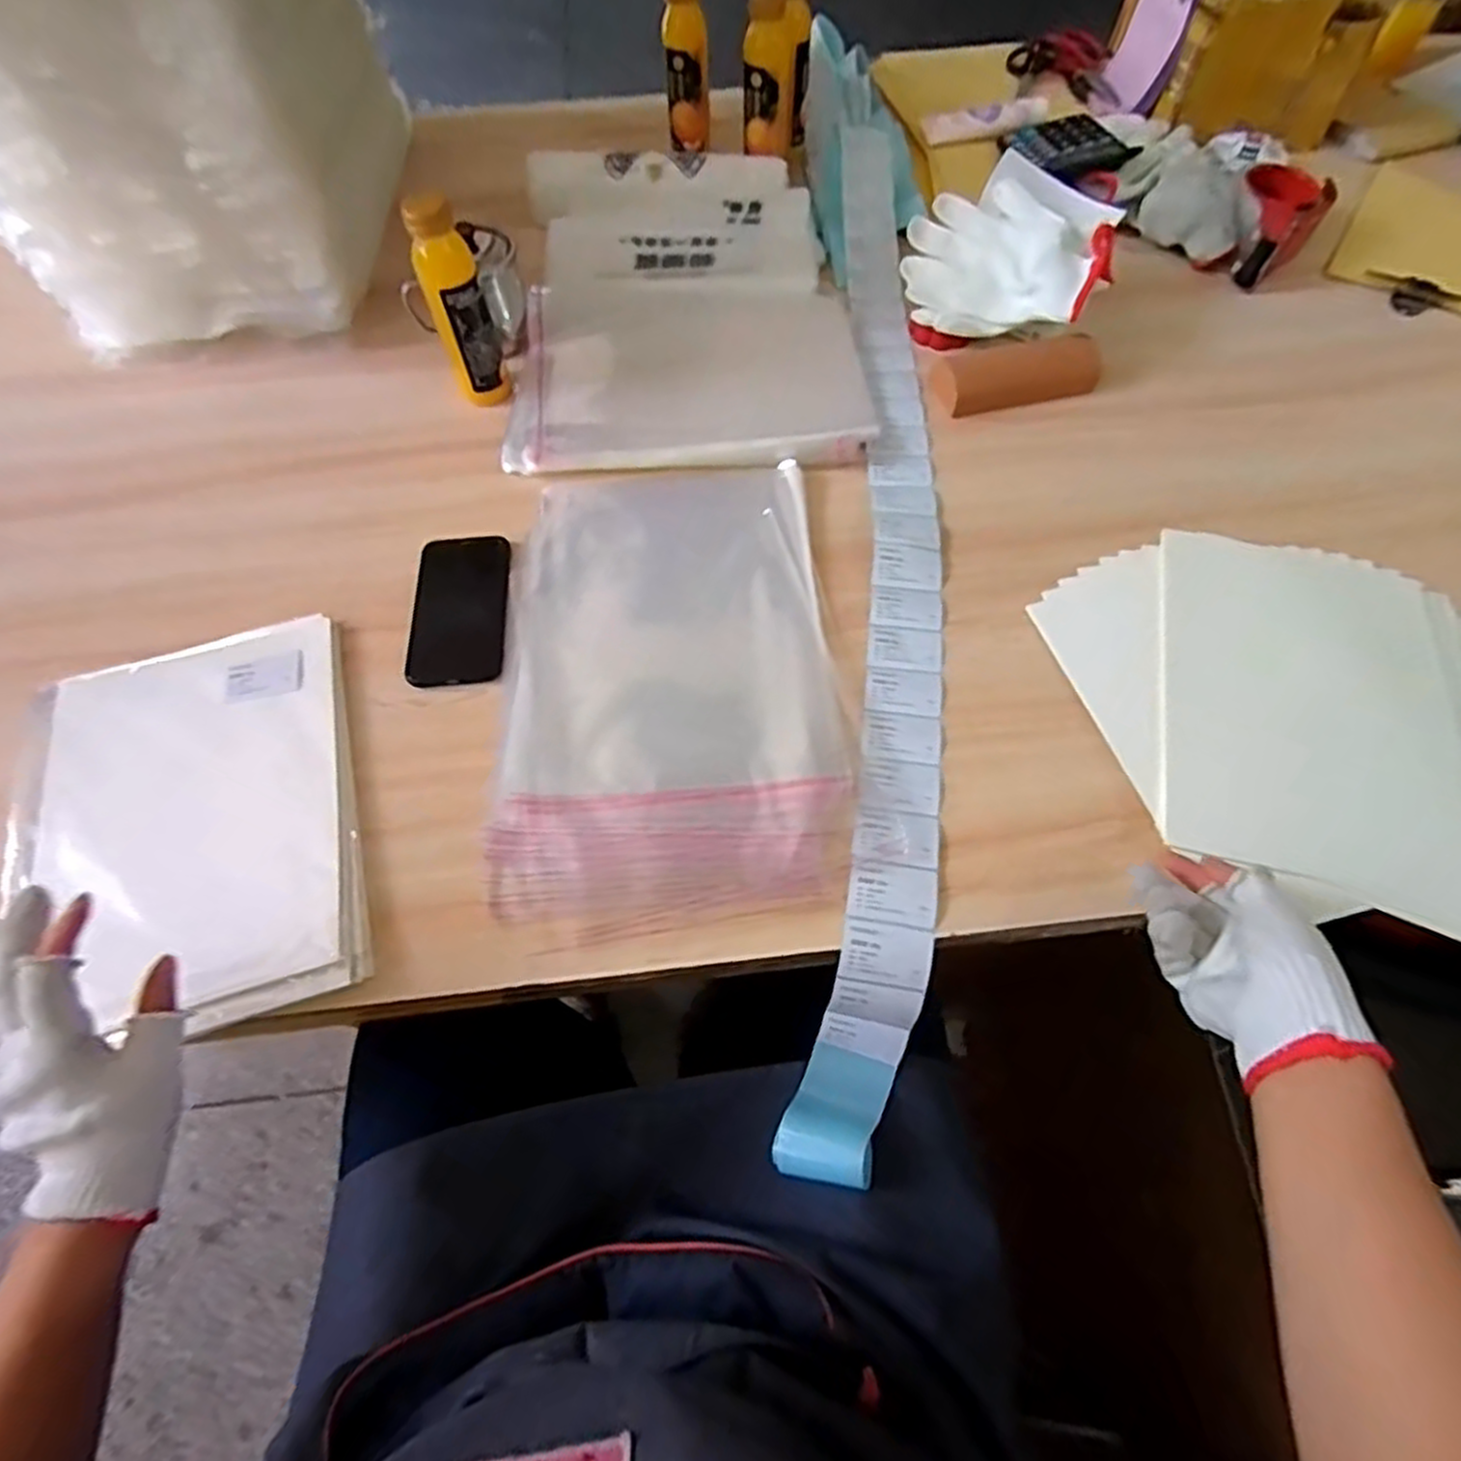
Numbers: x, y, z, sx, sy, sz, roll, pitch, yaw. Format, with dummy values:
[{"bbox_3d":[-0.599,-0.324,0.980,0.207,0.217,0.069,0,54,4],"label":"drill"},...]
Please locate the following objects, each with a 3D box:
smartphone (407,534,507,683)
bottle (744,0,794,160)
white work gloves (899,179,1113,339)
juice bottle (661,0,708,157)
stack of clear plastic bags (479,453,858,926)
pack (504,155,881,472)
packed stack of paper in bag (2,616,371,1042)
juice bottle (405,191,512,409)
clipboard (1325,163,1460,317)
[{"bbox_3d":[-0.229,-0.104,0.636,0.075,0.012,0.148,-4,62,-1],"label":"smartphone"},{"bbox_3d":[0.042,-0.750,0.859,0.054,0.126,0.046,4,62,3],"label":"bottle"},{"bbox_3d":[0.271,-0.466,0.759,0.193,0.090,0.112,16,63,9],"label":"white work gloves"},{"bbox_3d":[-0.052,-0.781,0.887,0.048,0.160,0.054,0,62,1],"label":"juice bottle"},{"bbox_3d":[-0.045,-0.048,0.594,0.253,0.026,0.395,-3,62,-1],"label":"stack of clear plastic bags"},{"bbox_3d":[-0.030,-0.452,0.771,0.372,0.068,0.441,0,62,1],"label":"pack"},{"bbox_3d":[-0.381,0.062,0.529,0.215,0.024,0.304,-16,63,-8],"label":"packed stack of paper in bag"},{"bbox_3d":[-0.252,-0.396,0.686,0.053,0.154,0.064,-18,63,-8],"label":"juice bottle"},{"bbox_3d":[0.782,-0.541,0.837,0.171,0.021,0.251,29,66,15],"label":"clipboard"}]

